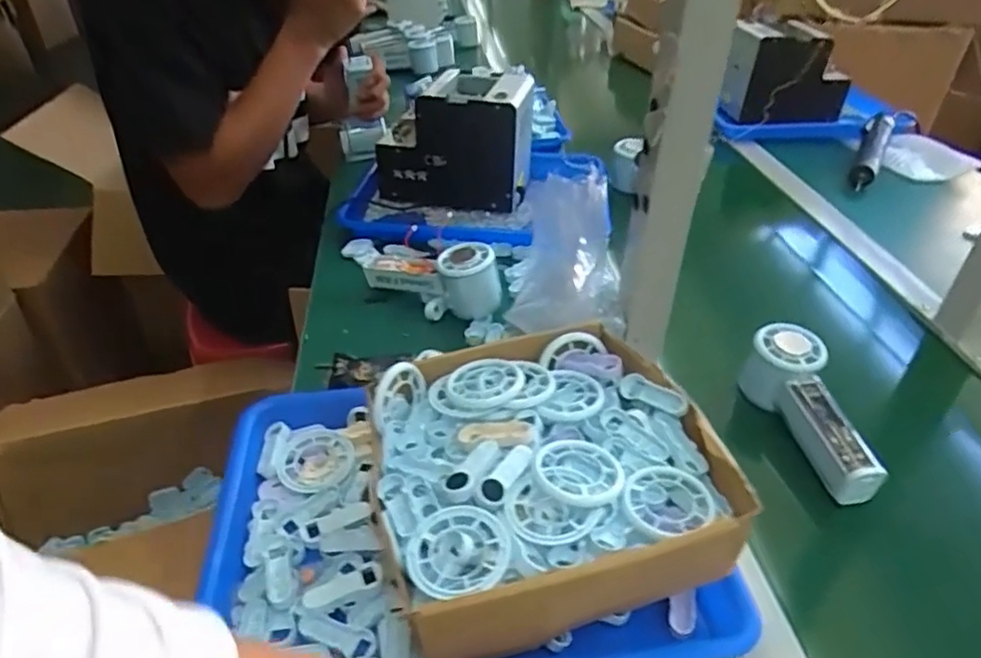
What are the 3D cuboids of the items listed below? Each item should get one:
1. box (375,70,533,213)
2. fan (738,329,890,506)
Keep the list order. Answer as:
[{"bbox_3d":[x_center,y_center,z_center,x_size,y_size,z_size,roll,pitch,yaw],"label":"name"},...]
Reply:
[{"bbox_3d":[-0.050,-0.248,0.840,0.198,0.144,0.107,6,38,5],"label":"box"},{"bbox_3d":[0.264,0.071,0.523,0.050,0.060,0.151,-7,51,-11],"label":"fan"}]

